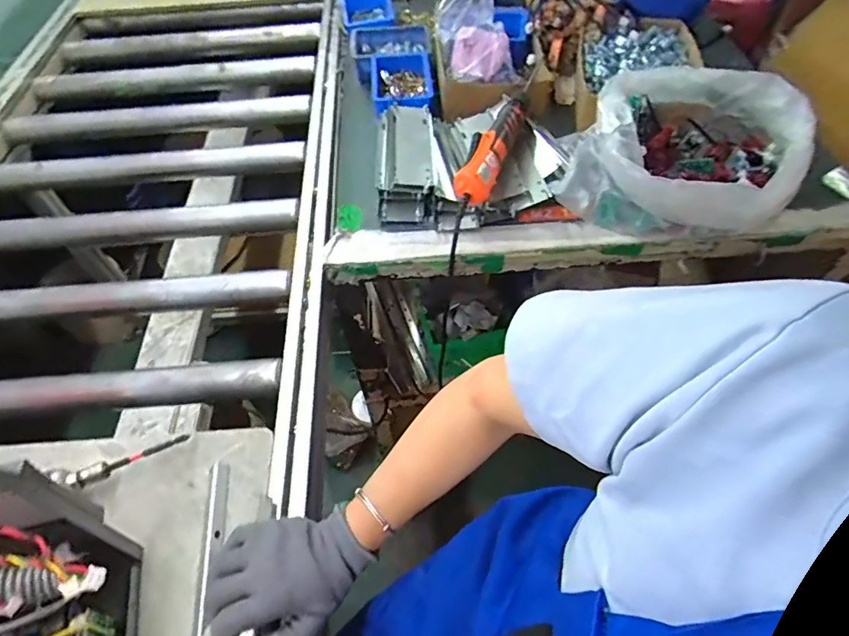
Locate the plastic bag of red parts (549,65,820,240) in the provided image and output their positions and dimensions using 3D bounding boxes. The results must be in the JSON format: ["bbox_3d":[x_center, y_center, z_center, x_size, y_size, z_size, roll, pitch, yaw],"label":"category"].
[{"bbox_3d":[0.355,-0.237,0.703,0.285,0.108,0.267,22,58,17],"label":"plastic bag of red parts"}]

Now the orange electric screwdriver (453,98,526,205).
[{"bbox_3d":[0.093,-0.238,0.697,0.052,0.033,0.212,17,56,14],"label":"orange electric screwdriver"}]

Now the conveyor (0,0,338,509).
[{"bbox_3d":[-0.507,-0.307,0.933,0.701,0.092,1.169,-2,54,1],"label":"conveyor"}]

